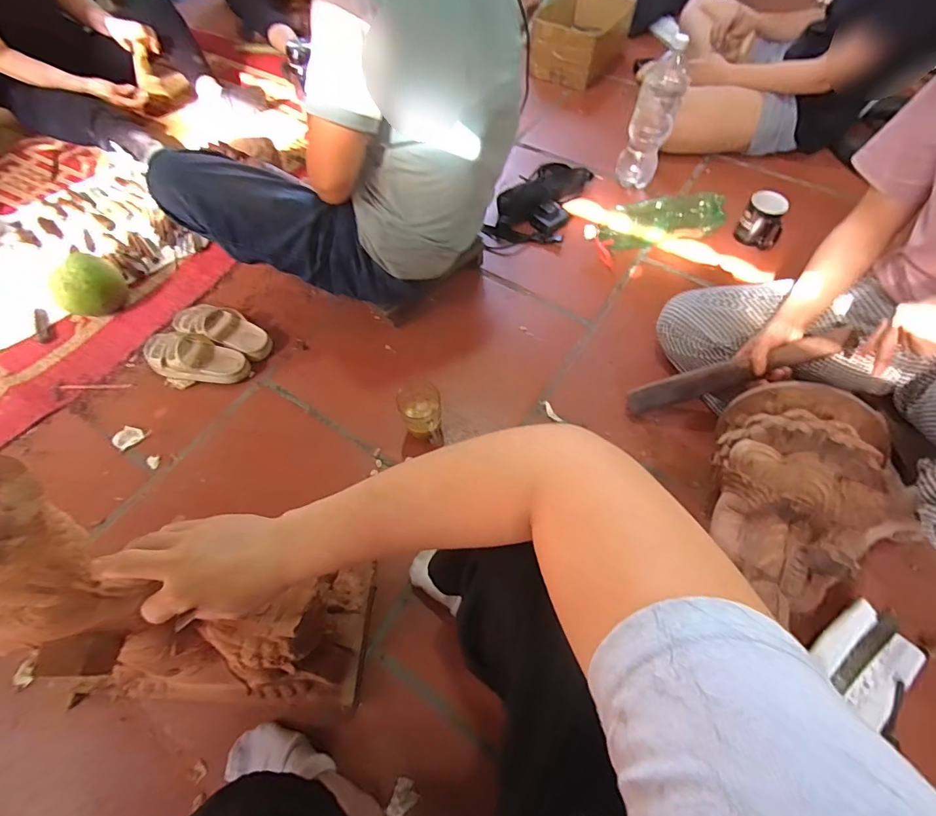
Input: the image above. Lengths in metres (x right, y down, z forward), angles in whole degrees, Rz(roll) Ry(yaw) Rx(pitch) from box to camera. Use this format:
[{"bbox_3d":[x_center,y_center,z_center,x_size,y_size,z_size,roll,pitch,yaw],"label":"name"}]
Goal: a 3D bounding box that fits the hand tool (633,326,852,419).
[{"bbox_3d":[0.465,-0.058,0.791,0.348,0.042,0.045,-20,56,26],"label":"hand tool"}]

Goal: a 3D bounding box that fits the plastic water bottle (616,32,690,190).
[{"bbox_3d":[0.456,-0.708,1.104,0.103,0.310,0.125,16,62,10],"label":"plastic water bottle"}]

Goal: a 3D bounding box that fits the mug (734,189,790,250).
[{"bbox_3d":[0.704,-0.441,1.061,0.101,0.108,0.078,30,65,17],"label":"mug"}]

